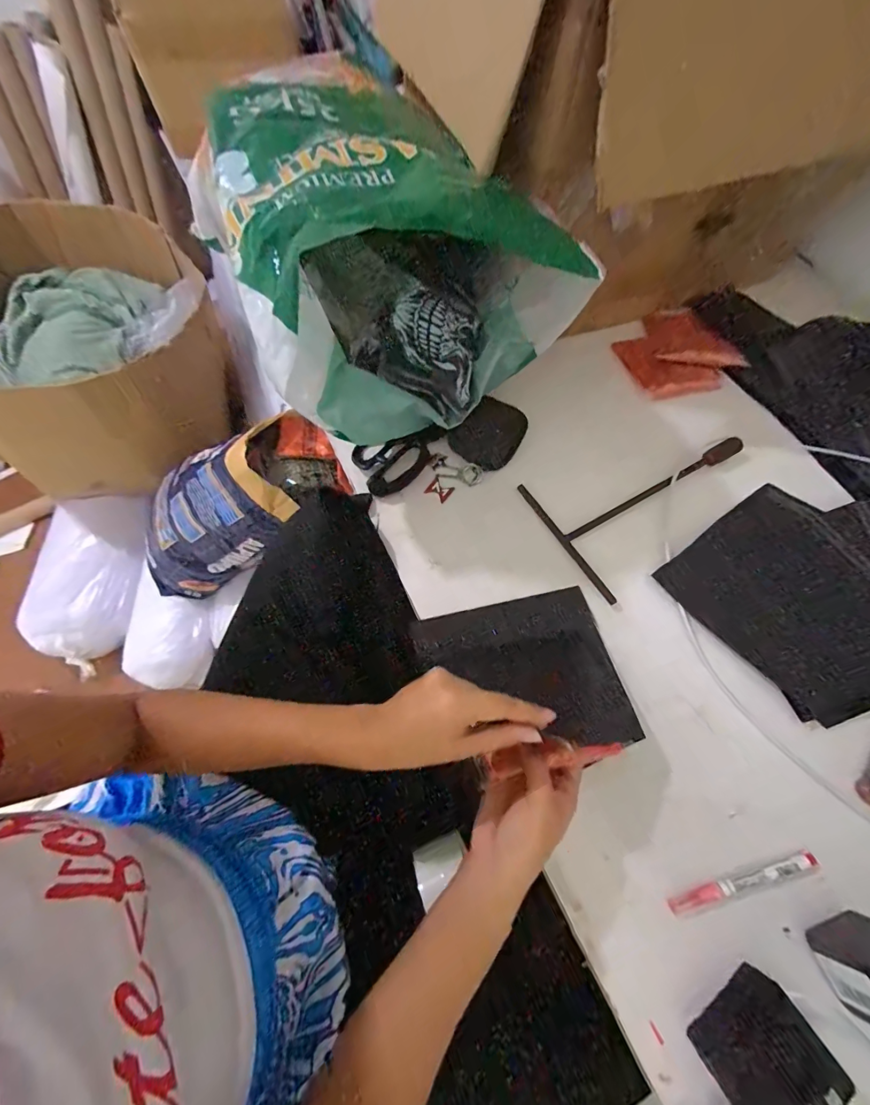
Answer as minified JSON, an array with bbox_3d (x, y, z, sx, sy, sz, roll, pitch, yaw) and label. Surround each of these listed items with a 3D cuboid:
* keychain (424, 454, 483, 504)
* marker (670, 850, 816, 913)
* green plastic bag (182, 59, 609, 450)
[{"bbox_3d":[0.024,-0.093,0.535,0.065,0.010,0.062,15,66,6],"label":"keychain"},{"bbox_3d":[0.268,0.285,0.361,0.138,0.012,0.014,-12,66,-6],"label":"marker"},{"bbox_3d":[-0.050,-0.334,0.472,0.323,0.204,0.360,-19,68,-10],"label":"green plastic bag"}]

